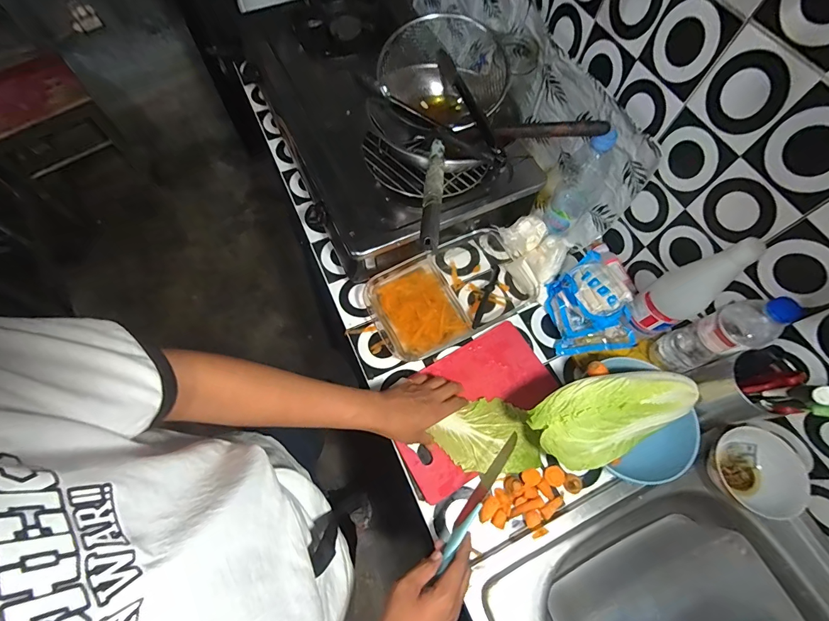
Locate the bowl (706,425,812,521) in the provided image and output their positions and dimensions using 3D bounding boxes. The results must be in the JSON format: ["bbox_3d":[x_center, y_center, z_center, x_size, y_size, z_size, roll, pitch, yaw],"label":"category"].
[{"bbox_3d":[0.495,0.229,0.549,0.109,0.052,0.114,0,66,-1],"label":"bowl"}]

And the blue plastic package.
[{"bbox_3d":[0.304,-0.016,0.650,0.117,0.092,0.154,-3,66,-2],"label":"blue plastic package"}]

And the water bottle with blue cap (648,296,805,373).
[{"bbox_3d":[0.440,0.036,0.551,0.063,0.218,0.063,-22,68,-10],"label":"water bottle with blue cap"}]

